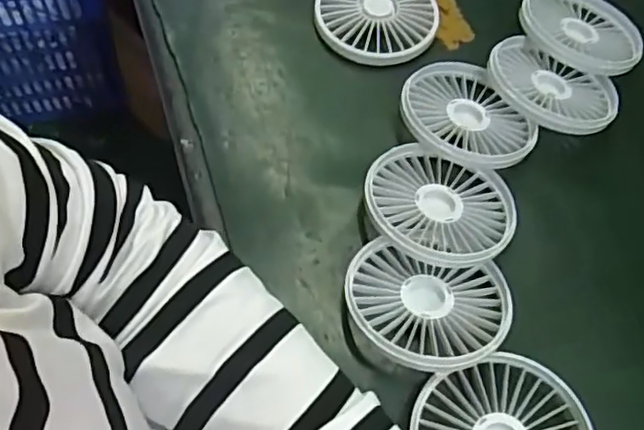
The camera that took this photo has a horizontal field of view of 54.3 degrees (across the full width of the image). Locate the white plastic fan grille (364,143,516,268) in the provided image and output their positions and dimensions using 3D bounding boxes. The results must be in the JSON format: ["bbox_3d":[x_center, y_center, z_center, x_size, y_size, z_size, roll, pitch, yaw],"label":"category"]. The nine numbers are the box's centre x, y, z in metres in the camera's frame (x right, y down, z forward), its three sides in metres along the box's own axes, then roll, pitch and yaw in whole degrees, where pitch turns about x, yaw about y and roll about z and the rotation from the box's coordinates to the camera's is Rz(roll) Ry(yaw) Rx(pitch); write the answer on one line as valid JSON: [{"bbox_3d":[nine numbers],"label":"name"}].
[{"bbox_3d":[0.069,-0.008,0.369,0.084,0.020,0.082,2,61,-4],"label":"white plastic fan grille"}]

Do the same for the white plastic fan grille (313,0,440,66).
[{"bbox_3d":[0.040,-0.147,0.451,0.085,0.011,0.083,2,61,-4],"label":"white plastic fan grille"}]

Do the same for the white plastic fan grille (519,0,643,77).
[{"bbox_3d":[0.184,-0.139,0.454,0.082,0.019,0.087,18,54,1],"label":"white plastic fan grille"}]

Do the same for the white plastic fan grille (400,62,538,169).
[{"bbox_3d":[0.090,-0.064,0.401,0.073,0.013,0.087,-20,65,-15],"label":"white plastic fan grille"}]

